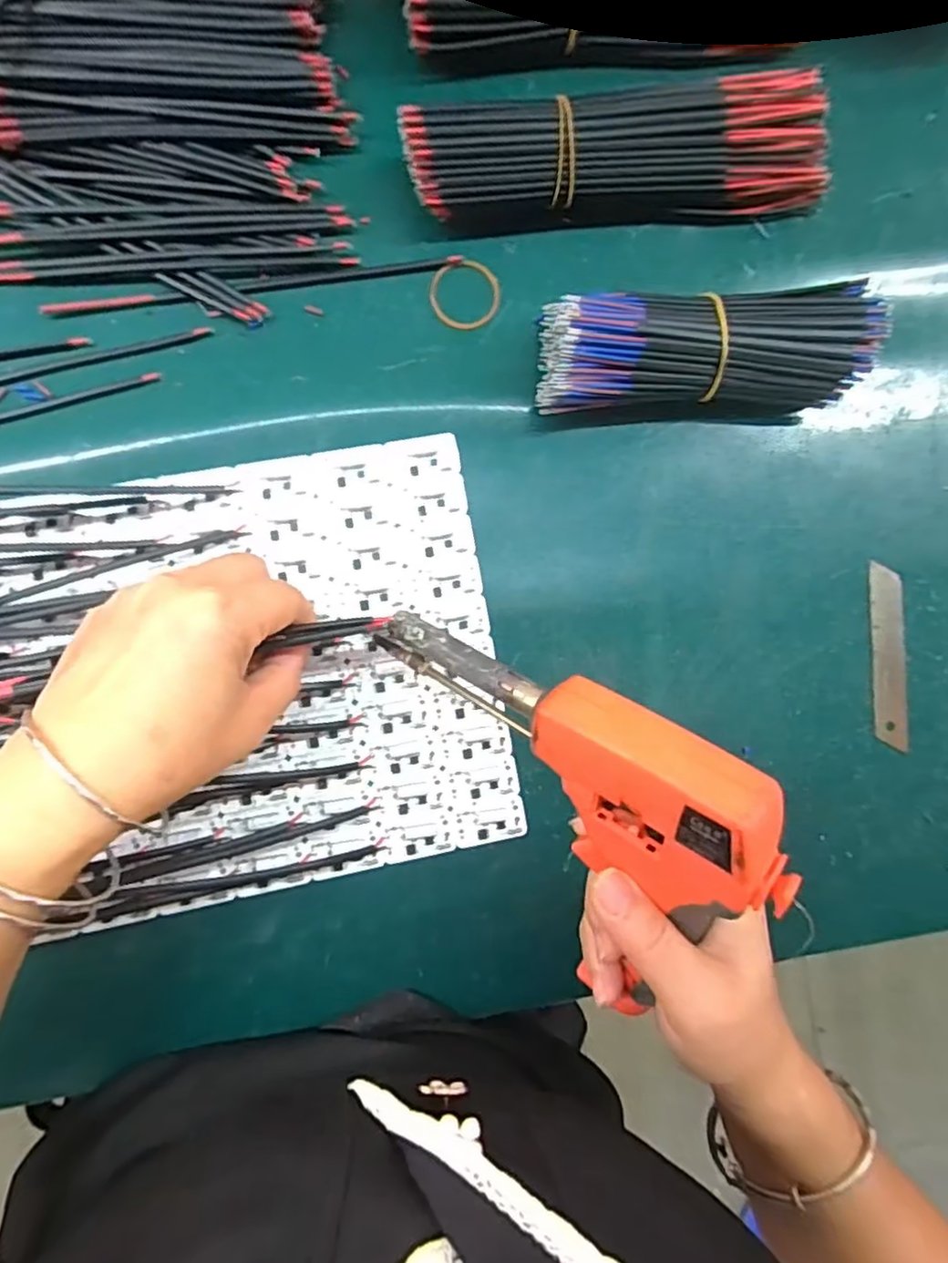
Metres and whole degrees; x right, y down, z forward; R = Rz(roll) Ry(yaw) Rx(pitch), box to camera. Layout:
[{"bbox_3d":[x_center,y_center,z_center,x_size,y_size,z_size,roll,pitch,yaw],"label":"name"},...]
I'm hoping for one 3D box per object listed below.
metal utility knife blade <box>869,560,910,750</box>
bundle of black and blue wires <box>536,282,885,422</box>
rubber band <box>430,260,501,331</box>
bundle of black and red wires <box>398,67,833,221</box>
[{"bbox_3d":[0.217,0.013,0.348,0.018,0.004,0.095,-2,90,5],"label":"metal utility knife blade"},{"bbox_3d":[0.106,-0.130,0.308,0.149,0.042,0.050,-1,92,-6],"label":"bundle of black and blue wires"},{"bbox_3d":[-0.004,-0.163,0.322,0.033,0.004,0.032,2,91,-6],"label":"rubber band"},{"bbox_3d":[0.068,-0.220,0.309,0.200,0.042,0.045,-6,92,-6],"label":"bundle of black and red wires"}]

